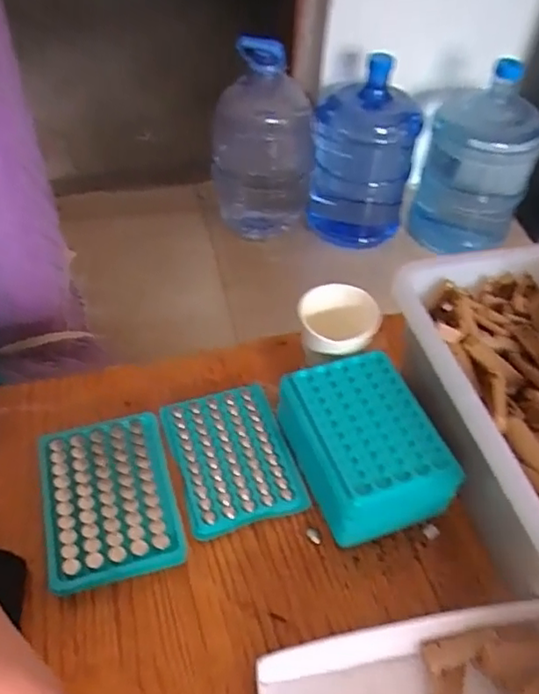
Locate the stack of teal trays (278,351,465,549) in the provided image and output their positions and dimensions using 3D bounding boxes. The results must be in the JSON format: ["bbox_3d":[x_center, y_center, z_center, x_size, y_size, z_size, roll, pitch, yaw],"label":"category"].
[{"bbox_3d":[0.073,0.080,0.487,0.100,0.069,0.128,-15,51,-16],"label":"stack of teal trays"}]

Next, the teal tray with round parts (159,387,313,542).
[{"bbox_3d":[-0.031,0.090,0.507,0.092,0.009,0.125,-14,51,-14],"label":"teal tray with round parts"}]

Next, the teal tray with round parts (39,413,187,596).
[{"bbox_3d":[-0.123,0.117,0.469,0.096,0.019,0.130,-11,50,-12],"label":"teal tray with round parts"}]

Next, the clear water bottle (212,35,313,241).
[{"bbox_3d":[-0.018,-0.499,1.492,0.242,0.438,0.268,0,49,-3],"label":"clear water bottle"}]

